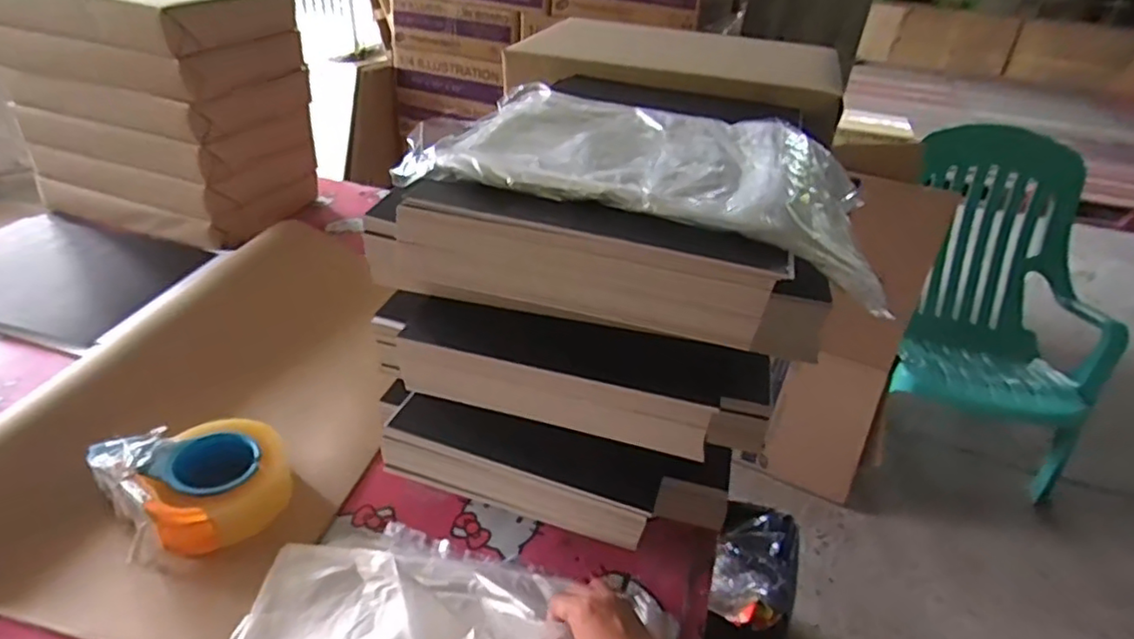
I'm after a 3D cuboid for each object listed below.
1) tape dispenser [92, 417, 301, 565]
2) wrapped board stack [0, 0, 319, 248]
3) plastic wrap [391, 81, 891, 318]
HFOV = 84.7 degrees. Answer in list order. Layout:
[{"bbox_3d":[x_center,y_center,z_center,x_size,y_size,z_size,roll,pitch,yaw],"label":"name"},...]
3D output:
[{"bbox_3d":[-0.355,0.159,0.608,0.142,0.063,0.147,-25,44,-35],"label":"tape dispenser"},{"bbox_3d":[-0.673,-0.368,1.050,0.404,0.363,0.287,13,35,13],"label":"wrapped board stack"},{"bbox_3d":[0.073,-0.124,0.508,0.342,0.050,0.231,13,35,12],"label":"plastic wrap"}]

